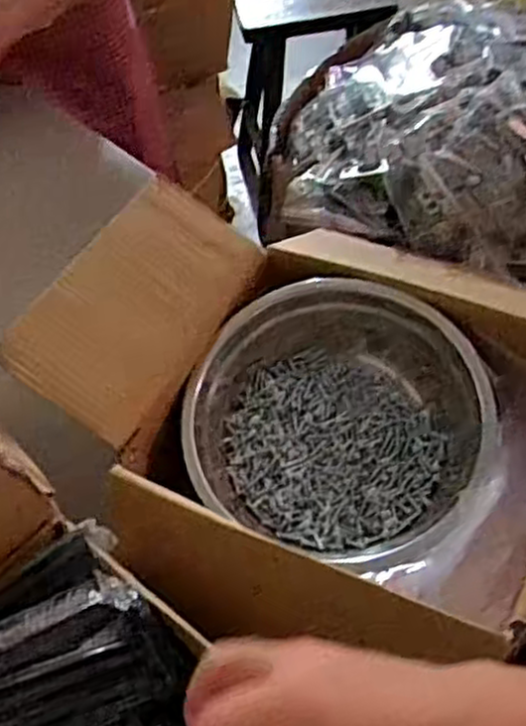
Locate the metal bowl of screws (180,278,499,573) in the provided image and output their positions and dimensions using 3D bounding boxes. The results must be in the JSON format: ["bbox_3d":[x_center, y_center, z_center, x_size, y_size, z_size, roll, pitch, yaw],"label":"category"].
[{"bbox_3d":[0.067,0.042,0.672,0.247,0.073,0.231,-2,53,3],"label":"metal bowl of screws"}]

